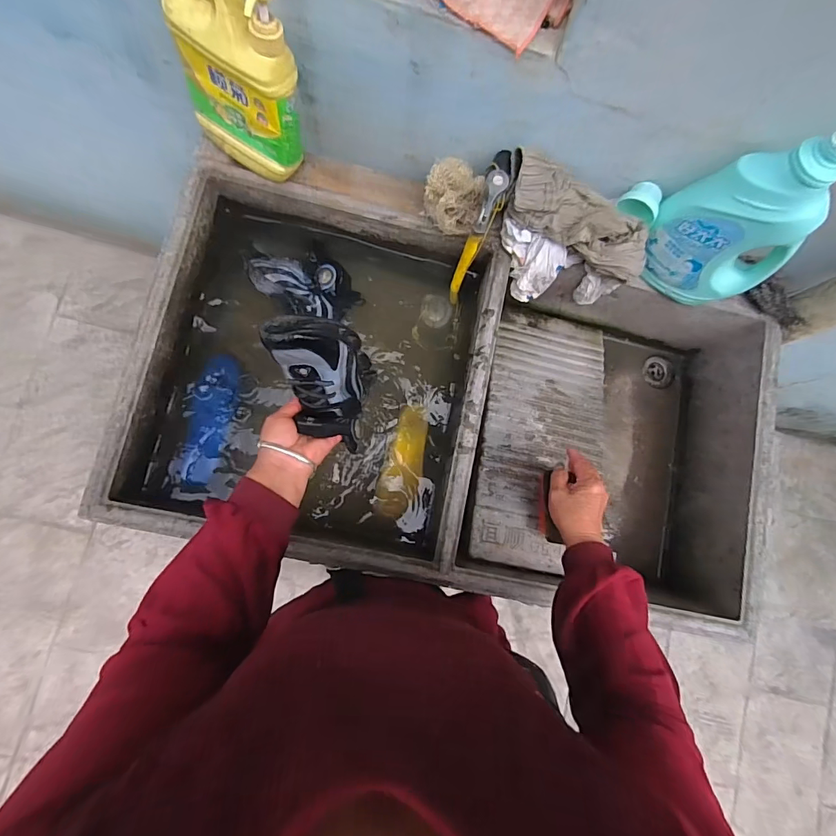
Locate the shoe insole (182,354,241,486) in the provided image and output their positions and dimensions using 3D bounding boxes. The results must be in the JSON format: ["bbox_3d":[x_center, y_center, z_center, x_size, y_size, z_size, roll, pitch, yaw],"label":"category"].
[{"bbox_3d":[-0.329,0.001,0.675,0.060,0.017,0.204,11,81,-5],"label":"shoe insole"}]

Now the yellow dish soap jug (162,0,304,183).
[{"bbox_3d":[-0.221,-0.416,0.517,0.151,0.218,0.084,39,79,0],"label":"yellow dish soap jug"}]

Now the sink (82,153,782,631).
[{"bbox_3d":[0.073,-0.018,0.725,0.965,0.179,0.551,14,81,-5],"label":"sink"}]

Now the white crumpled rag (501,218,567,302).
[{"bbox_3d":[0.172,-0.244,0.681,0.118,0.088,0.066,24,80,-3],"label":"white crumpled rag"}]

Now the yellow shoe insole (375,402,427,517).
[{"bbox_3d":[-0.020,0.073,0.699,0.062,0.009,0.179,19,80,-4],"label":"yellow shoe insole"}]

